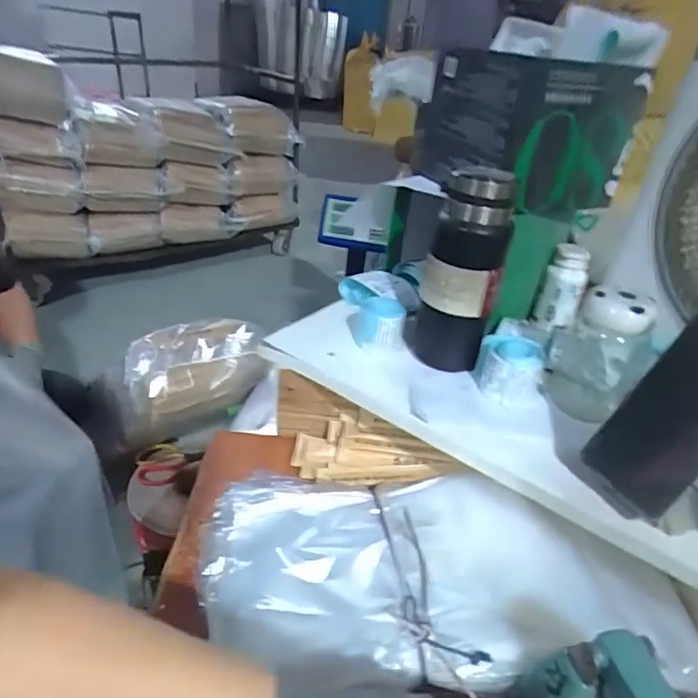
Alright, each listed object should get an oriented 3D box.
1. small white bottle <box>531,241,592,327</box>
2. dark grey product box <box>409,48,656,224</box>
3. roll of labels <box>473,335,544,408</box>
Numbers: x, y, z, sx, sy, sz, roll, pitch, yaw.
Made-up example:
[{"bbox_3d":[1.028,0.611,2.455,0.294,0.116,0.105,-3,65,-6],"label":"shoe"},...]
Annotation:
[{"bbox_3d":[0.278,-0.082,0.684,0.051,0.099,0.055,19,34,17],"label":"small white bottle"},{"bbox_3d":[0.203,-0.260,0.617,0.175,0.149,0.196,-9,36,-23],"label":"dark grey product box"},{"bbox_3d":[0.173,0.023,0.562,0.068,0.051,0.070,13,33,10],"label":"roll of labels"}]

